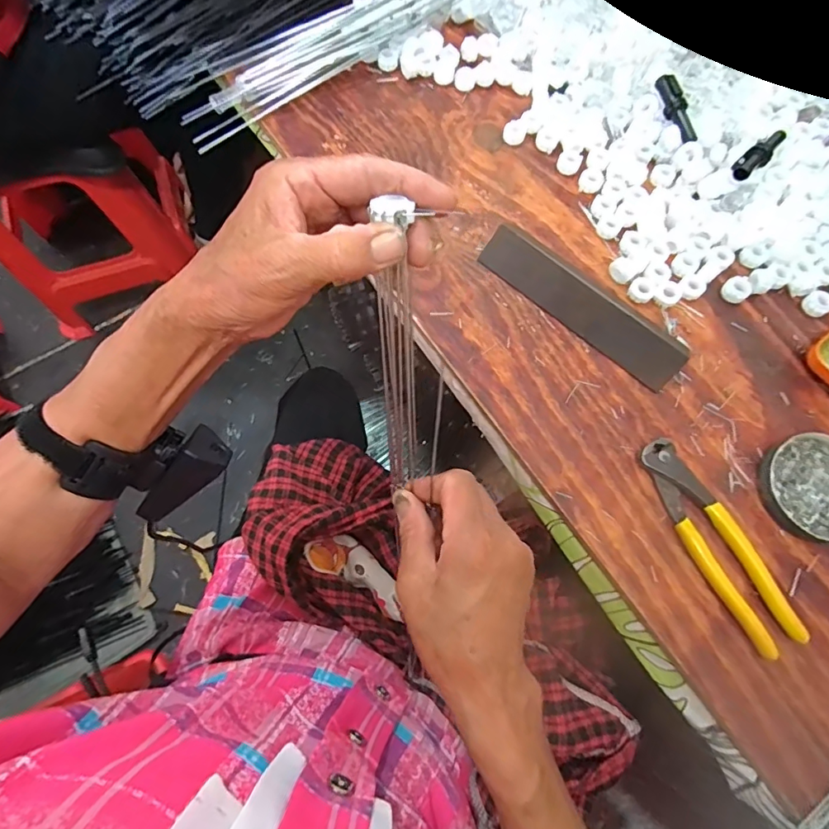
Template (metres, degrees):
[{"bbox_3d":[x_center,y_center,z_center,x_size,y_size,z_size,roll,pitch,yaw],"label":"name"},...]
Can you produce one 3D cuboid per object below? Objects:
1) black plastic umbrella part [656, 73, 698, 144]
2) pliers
[{"bbox_3d":[0.250,-0.290,0.467,0.017,0.018,0.071,-16,74,-5],"label":"black plastic umbrella part"},{"bbox_3d":[0.226,0.095,0.372,0.037,0.013,0.165,-26,75,-8],"label":"pliers"}]

